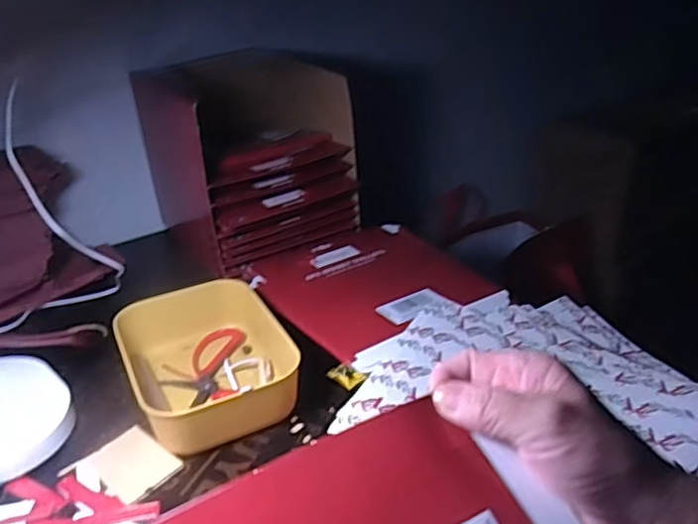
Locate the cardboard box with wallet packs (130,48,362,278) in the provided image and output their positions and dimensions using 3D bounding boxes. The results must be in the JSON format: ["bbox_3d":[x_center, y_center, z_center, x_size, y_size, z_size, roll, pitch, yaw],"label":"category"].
[{"bbox_3d":[-0.133,-0.140,0.819,0.202,0.215,0.255,-18,32,-27],"label":"cardboard box with wallet packs"}]

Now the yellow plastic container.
[{"bbox_3d":[-0.136,0.091,0.586,0.140,0.056,0.195,-14,31,-21],"label":"yellow plastic container"}]

